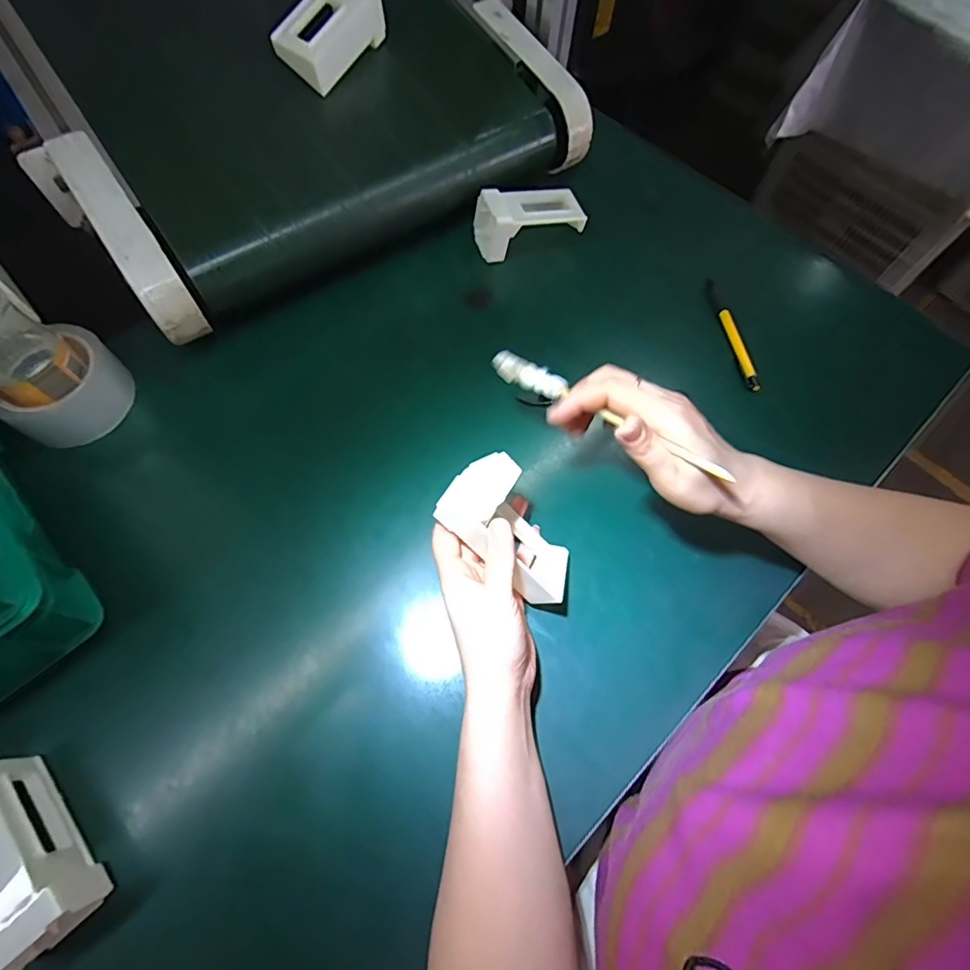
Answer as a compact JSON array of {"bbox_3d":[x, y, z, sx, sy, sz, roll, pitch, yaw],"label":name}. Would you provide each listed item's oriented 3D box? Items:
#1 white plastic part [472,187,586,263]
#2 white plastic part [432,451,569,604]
[{"bbox_3d":[0.050,-0.288,0.557,0.116,0.056,0.053,-8,66,-7],"label":"white plastic part"},{"bbox_3d":[0.021,0.034,0.383,0.112,0.051,0.056,49,66,-25],"label":"white plastic part"}]

